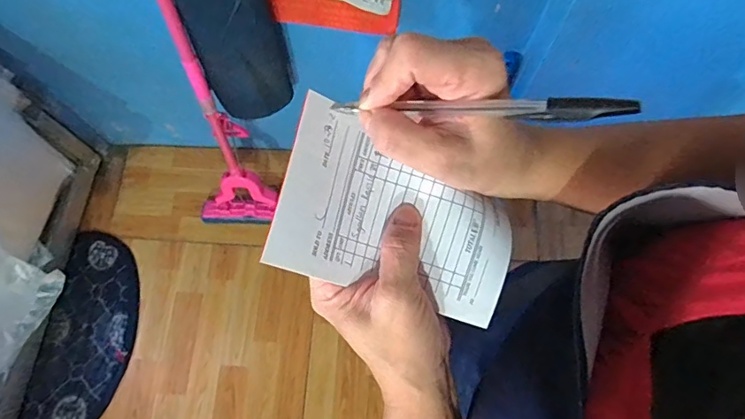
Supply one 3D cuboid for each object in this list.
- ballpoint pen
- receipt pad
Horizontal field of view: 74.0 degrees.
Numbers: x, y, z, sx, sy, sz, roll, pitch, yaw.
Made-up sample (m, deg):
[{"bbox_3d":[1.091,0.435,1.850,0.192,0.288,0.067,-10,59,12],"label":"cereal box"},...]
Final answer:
[{"bbox_3d":[0.045,-0.051,0.247,0.154,0.012,0.012,7,70,28],"label":"ballpoint pen"},{"bbox_3d":[0.016,0.004,0.294,0.142,0.021,0.094,19,78,-14],"label":"receipt pad"}]

